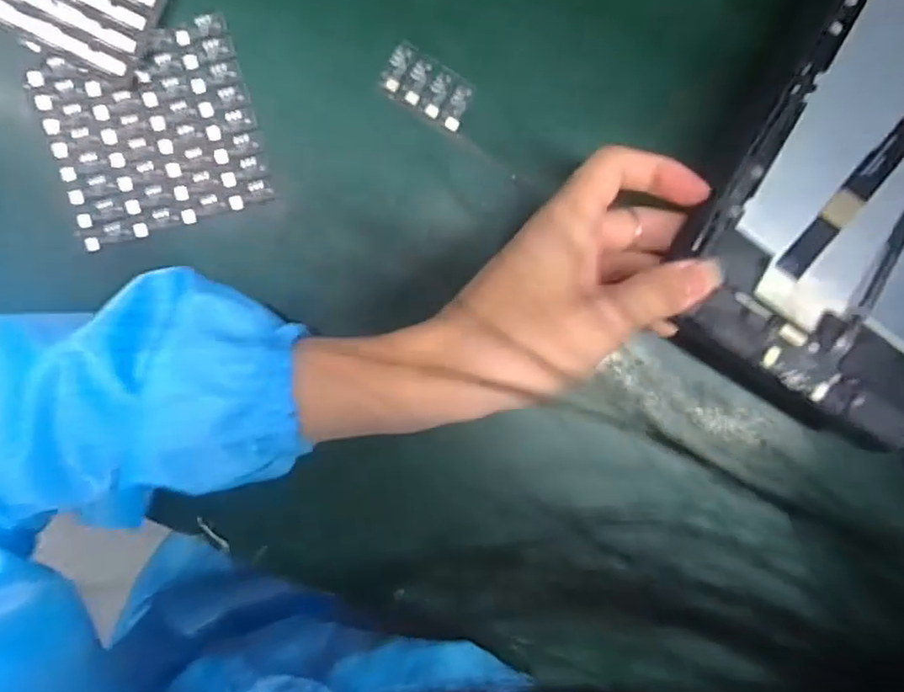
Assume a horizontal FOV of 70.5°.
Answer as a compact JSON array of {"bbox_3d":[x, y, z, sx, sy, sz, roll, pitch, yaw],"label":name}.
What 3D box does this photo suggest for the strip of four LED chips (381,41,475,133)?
[{"bbox_3d":[-0.012,-0.134,0.331,0.046,0.004,0.027,32,91,-8],"label":"strip of four LED chips"}]

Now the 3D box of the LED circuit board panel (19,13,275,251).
[{"bbox_3d":[-0.152,-0.108,0.325,0.100,0.005,0.095,-16,97,-4],"label":"LED circuit board panel"}]

